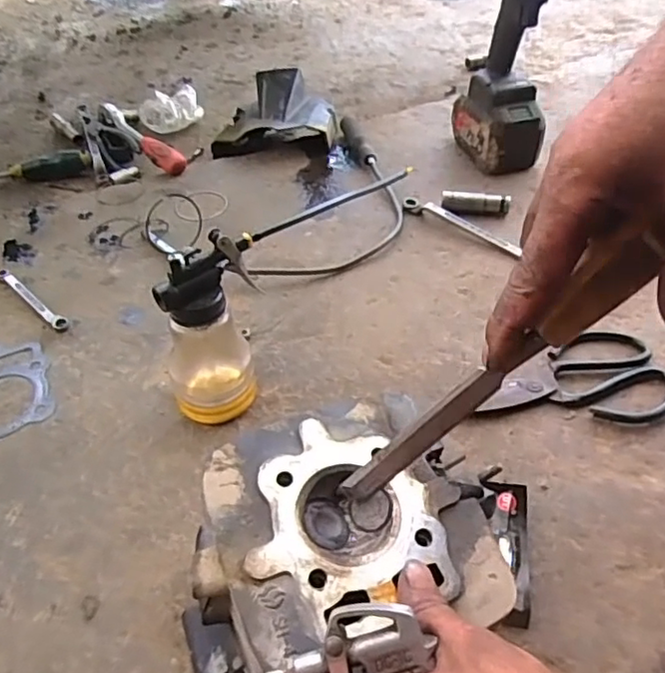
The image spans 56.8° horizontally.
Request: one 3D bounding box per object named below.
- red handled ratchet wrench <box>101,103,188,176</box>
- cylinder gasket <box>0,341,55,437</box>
[{"bbox_3d":[-0.269,-0.278,0.852,0.029,0.028,0.215,-32,53,-26],"label":"red handled ratchet wrench"},{"bbox_3d":[-0.304,0.047,0.561,0.085,0.004,0.119,-22,47,-15],"label":"cylinder gasket"}]

